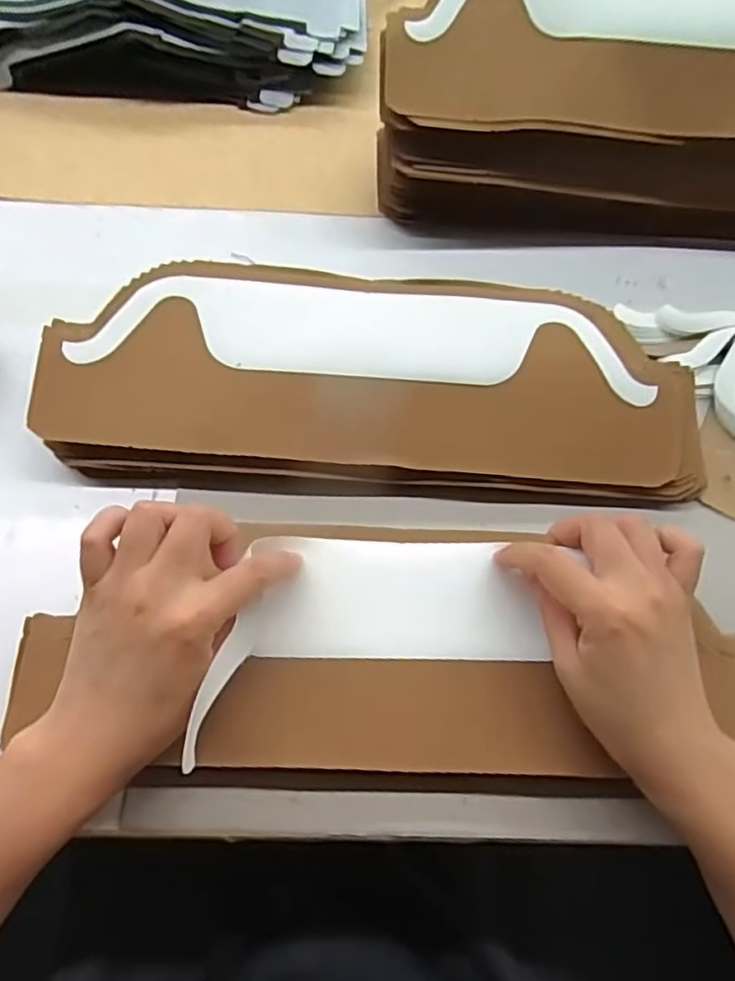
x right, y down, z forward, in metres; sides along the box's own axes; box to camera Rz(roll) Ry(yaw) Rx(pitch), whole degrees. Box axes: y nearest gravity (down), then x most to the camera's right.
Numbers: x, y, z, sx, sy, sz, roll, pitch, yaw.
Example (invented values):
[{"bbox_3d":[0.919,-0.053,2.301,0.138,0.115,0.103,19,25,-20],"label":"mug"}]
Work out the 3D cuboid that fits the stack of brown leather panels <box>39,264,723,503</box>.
[{"bbox_3d":[0.005,-0.074,0.423,0.428,0.046,0.147,3,66,-1],"label":"stack of brown leather panels"}]

